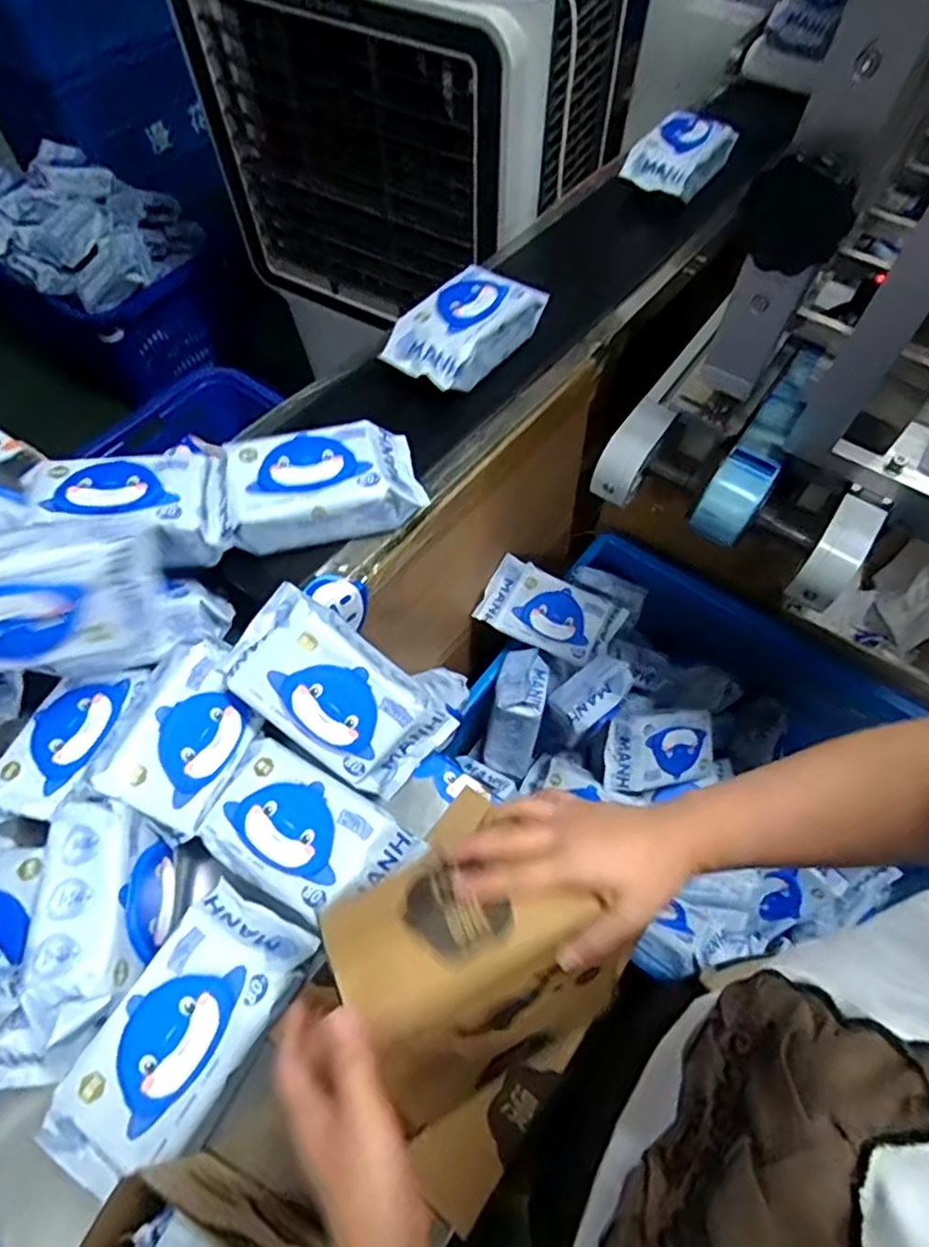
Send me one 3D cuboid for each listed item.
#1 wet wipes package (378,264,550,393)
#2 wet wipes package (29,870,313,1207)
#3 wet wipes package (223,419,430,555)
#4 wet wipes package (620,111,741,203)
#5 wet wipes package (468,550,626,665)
[{"bbox_3d":[0.001,-0.381,0.839,0.120,0.066,0.213,29,65,15],"label":"wet wipes package"},{"bbox_3d":[-0.229,0.334,0.531,0.108,0.049,0.214,26,64,13],"label":"wet wipes package"},{"bbox_3d":[-0.147,-0.149,0.689,0.192,0.065,0.108,-15,62,-9],"label":"wet wipes package"},{"bbox_3d":[0.347,-0.773,1.072,0.116,0.074,0.182,40,68,20],"label":"wet wipes package"},{"bbox_3d":[0.138,-0.015,1.004,0.220,0.053,0.115,26,95,-2],"label":"wet wipes package"}]

